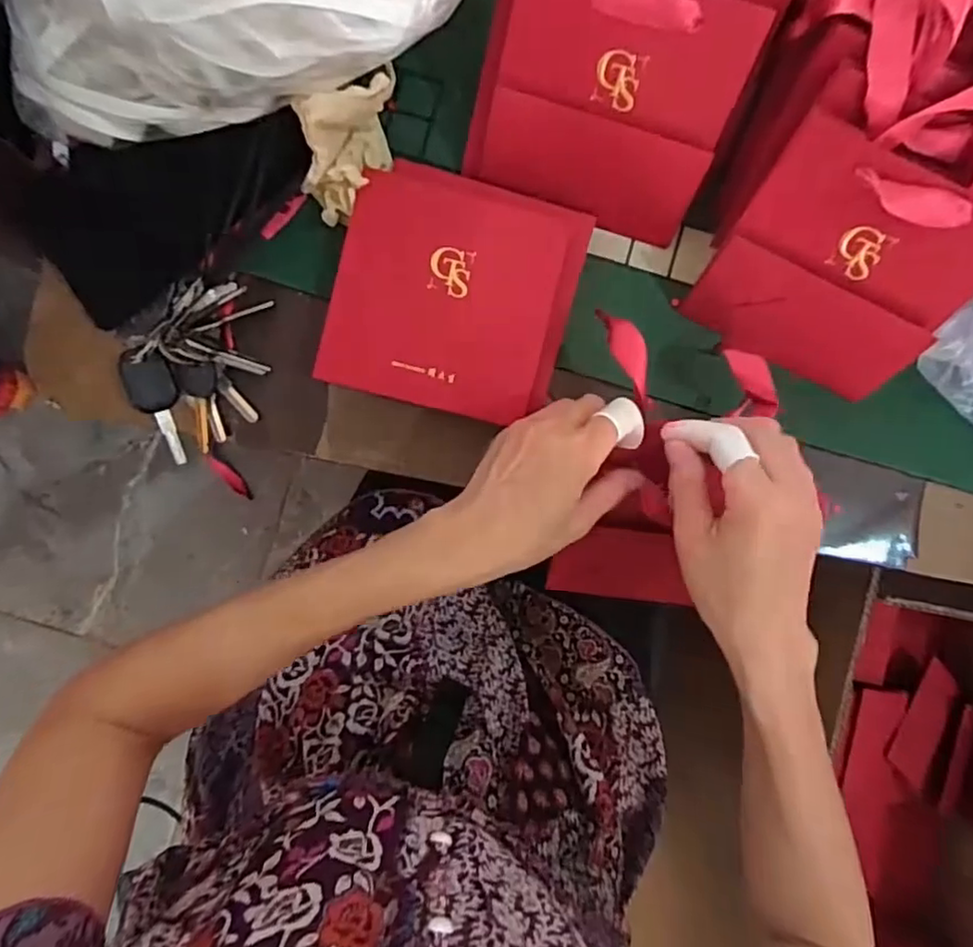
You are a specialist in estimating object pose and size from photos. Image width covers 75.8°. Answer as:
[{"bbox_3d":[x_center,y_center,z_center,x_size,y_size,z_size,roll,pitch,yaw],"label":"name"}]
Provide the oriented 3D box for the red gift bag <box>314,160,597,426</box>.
[{"bbox_3d":[-0.019,-0.118,0.414,0.152,0.022,0.152,13,88,-3],"label":"red gift bag"}]

